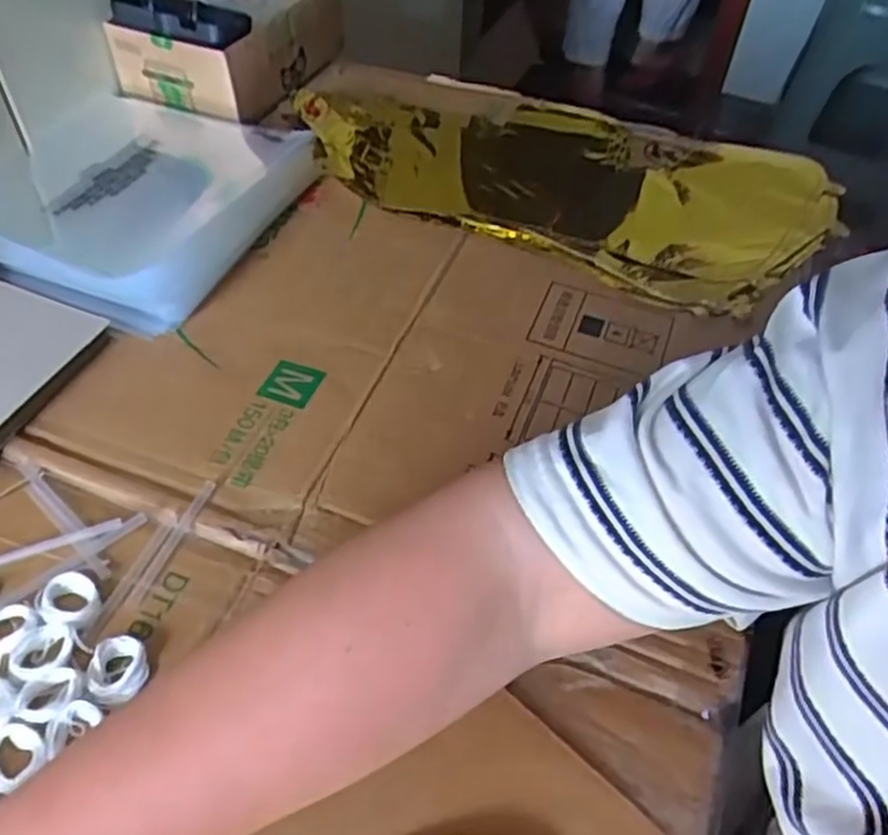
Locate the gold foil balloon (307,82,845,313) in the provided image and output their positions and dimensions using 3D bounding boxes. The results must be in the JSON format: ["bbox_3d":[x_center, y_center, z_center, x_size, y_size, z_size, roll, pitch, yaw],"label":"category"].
[{"bbox_3d":[0.113,-0.217,0.676,0.438,0.060,0.260,17,52,11],"label":"gold foil balloon"}]

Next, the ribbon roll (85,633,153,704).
[{"bbox_3d":[-0.154,0.119,0.367,0.027,0.006,0.032,0,50,-4],"label":"ribbon roll"}]

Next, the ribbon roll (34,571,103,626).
[{"bbox_3d":[-0.188,0.090,0.389,0.033,0.008,0.026,26,53,17],"label":"ribbon roll"}]

